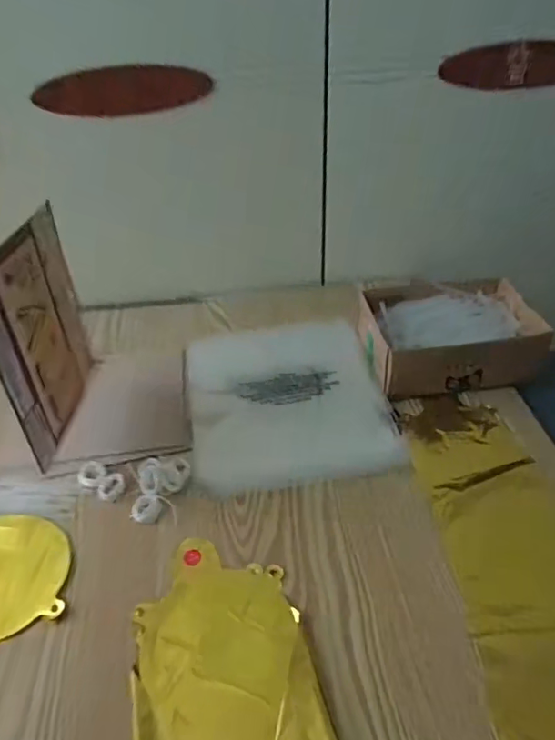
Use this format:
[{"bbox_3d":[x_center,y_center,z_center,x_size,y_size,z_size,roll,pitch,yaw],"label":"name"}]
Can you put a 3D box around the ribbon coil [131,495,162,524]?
[{"bbox_3d":[-0.121,0.129,0.494,0.026,0.005,0.027,-1,42,1],"label":"ribbon coil"}]

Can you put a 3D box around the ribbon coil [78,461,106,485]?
[{"bbox_3d":[-0.182,0.102,0.522,0.025,0.007,0.029,-25,47,-23],"label":"ribbon coil"}]

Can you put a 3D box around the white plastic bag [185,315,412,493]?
[{"bbox_3d":[0.007,0.025,0.593,0.206,0.015,0.232,-8,43,-6],"label":"white plastic bag"}]

